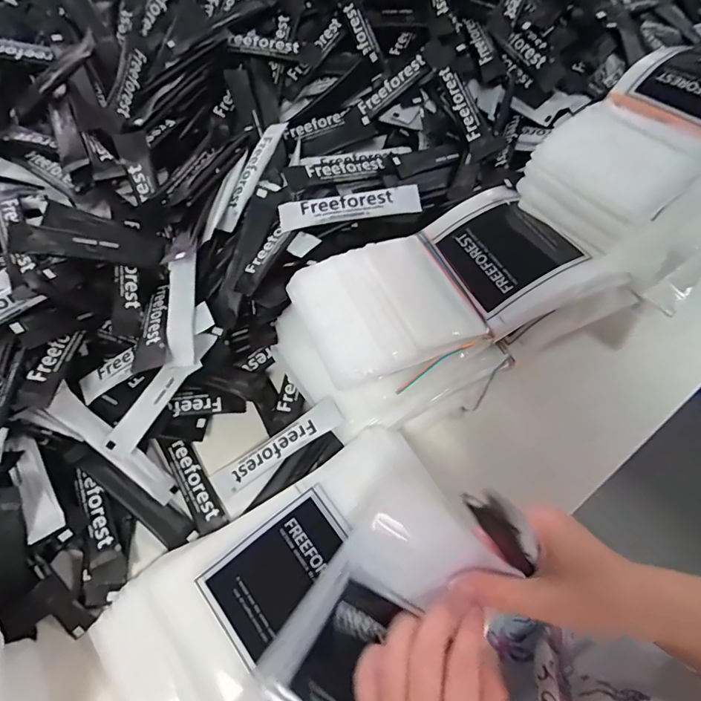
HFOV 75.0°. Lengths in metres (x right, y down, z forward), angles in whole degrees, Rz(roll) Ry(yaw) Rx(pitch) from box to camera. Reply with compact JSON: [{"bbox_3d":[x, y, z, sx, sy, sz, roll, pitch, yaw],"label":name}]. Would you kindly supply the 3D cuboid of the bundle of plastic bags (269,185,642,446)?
[{"bbox_3d":[0.088,-0.038,0.380,0.289,0.078,0.136,-28,71,-13],"label":"bundle of plastic bags"}]

